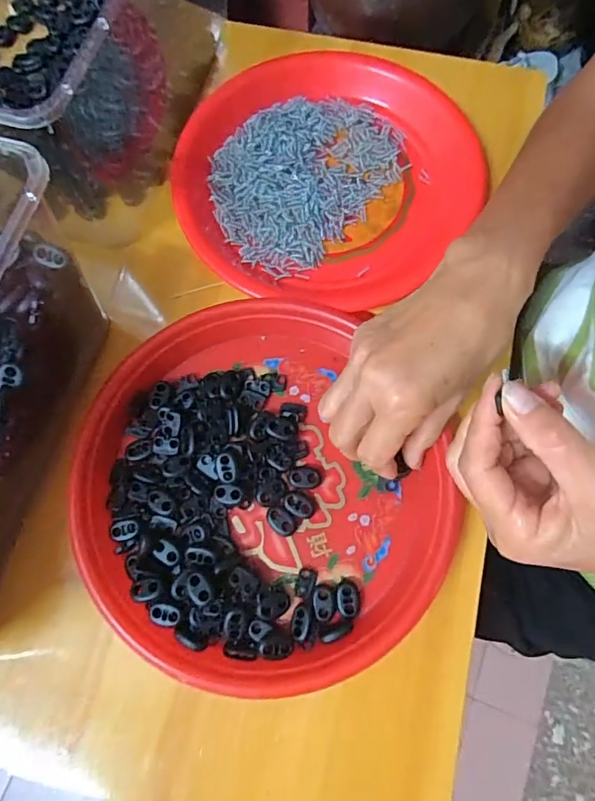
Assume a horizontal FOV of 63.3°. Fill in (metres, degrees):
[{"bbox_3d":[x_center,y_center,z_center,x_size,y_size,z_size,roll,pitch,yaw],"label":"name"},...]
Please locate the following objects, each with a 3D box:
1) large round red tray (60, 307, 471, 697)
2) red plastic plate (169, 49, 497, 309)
[{"bbox_3d":[-0.027,0.054,0.313,0.222,0.026,0.229,0,74,2],"label":"large round red tray"},{"bbox_3d":[0.020,-0.174,0.377,0.216,0.020,0.226,0,74,2],"label":"red plastic plate"}]

